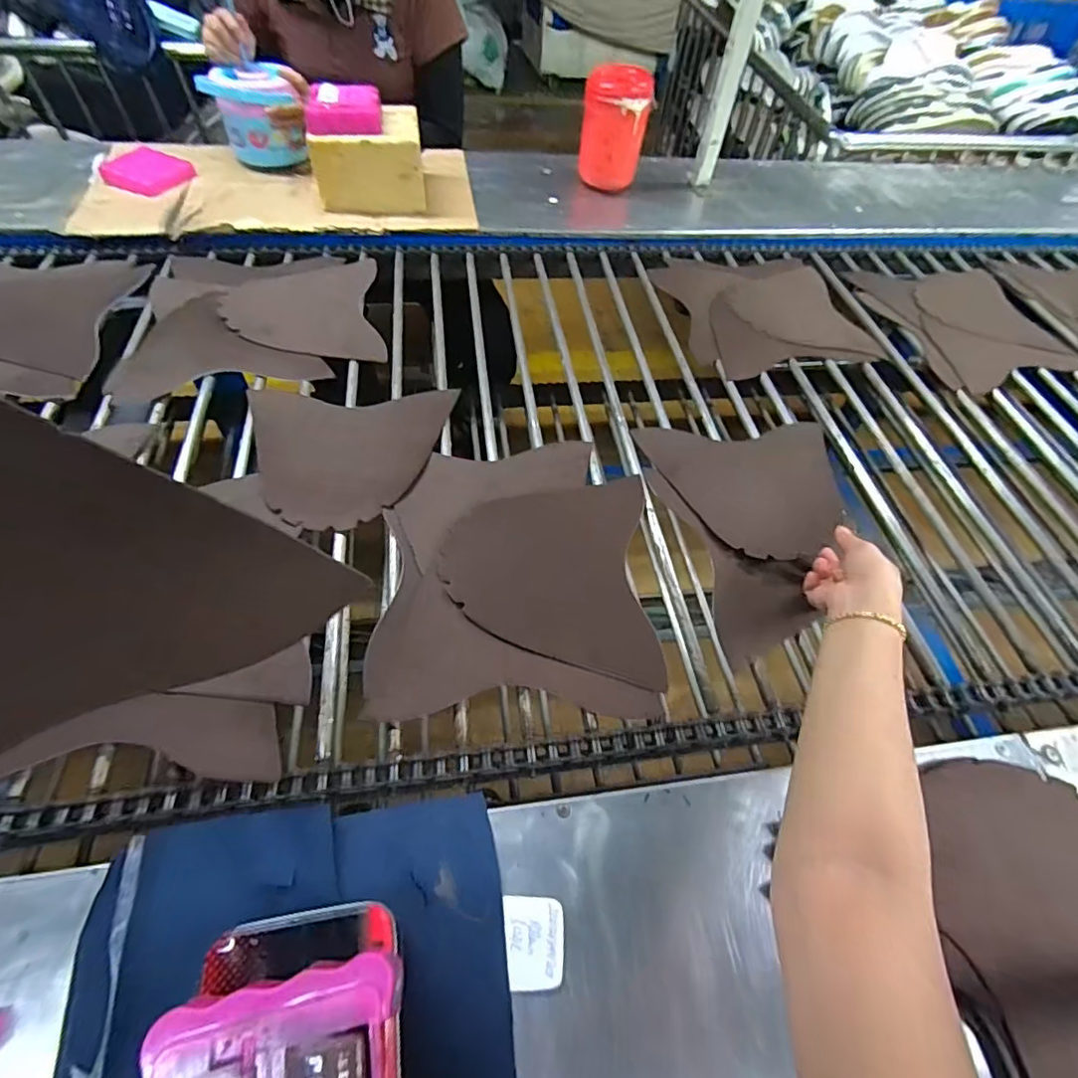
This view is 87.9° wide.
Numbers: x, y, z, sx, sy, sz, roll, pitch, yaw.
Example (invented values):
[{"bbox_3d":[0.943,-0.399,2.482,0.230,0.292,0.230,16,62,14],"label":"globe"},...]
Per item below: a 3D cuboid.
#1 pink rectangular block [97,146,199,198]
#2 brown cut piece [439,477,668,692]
[{"bbox_3d":[-0.658,-0.617,0.938,0.124,0.018,0.115,23,58,10],"label":"pink rectangular block"},{"bbox_3d":[0.011,0.033,0.571,0.209,0.023,0.221,2,57,-4],"label":"brown cut piece"}]

